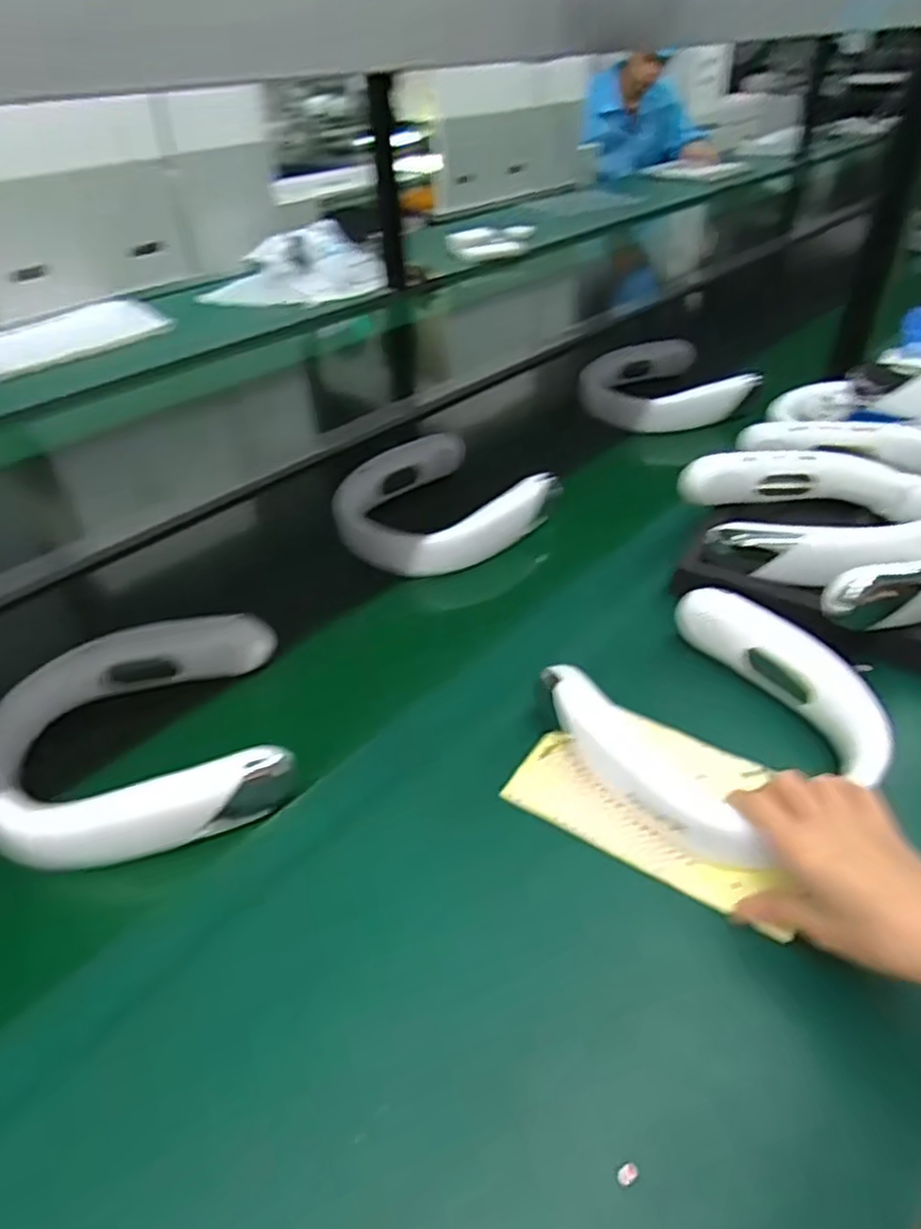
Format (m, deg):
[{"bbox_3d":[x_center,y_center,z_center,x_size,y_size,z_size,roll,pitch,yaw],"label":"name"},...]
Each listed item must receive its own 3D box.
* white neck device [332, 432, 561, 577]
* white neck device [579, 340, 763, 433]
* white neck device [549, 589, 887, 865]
[{"bbox_3d":[-0.032,-0.120,0.781,0.198,0.048,0.197,-30,47,-31],"label":"white neck device"},{"bbox_3d":[0.272,-0.304,0.988,0.179,0.060,0.192,-1,39,1],"label":"white neck device"},{"bbox_3d":[0.178,0.071,0.505,0.183,0.051,0.189,-26,45,-27],"label":"white neck device"}]

